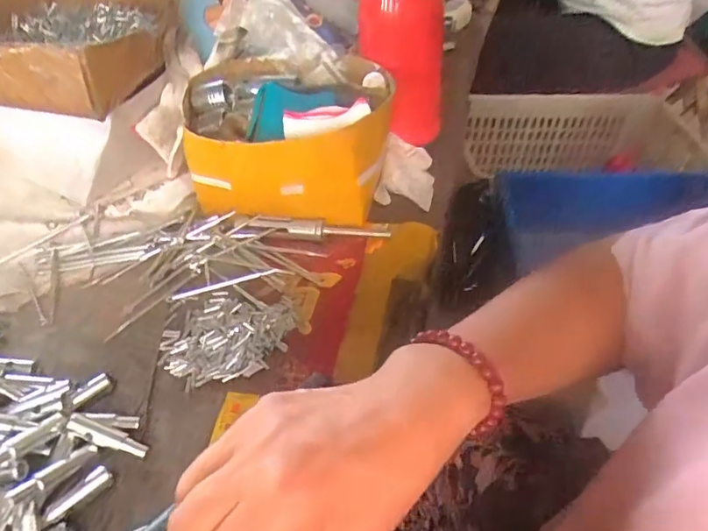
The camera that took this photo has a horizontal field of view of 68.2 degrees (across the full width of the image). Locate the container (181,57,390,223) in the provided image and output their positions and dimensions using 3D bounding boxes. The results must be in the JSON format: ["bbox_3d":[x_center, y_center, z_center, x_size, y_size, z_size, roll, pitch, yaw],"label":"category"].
[{"bbox_3d":[-0.058,-0.114,0.476,0.179,0.095,0.146,0,45,0],"label":"container"}]

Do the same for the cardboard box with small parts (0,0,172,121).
[{"bbox_3d":[-0.265,-0.215,0.484,0.185,0.057,0.181,7,45,7],"label":"cardboard box with small parts"}]

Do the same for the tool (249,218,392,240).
[{"bbox_3d":[-0.030,-0.031,0.451,0.120,0.010,0.015,5,45,4],"label":"tool"}]

